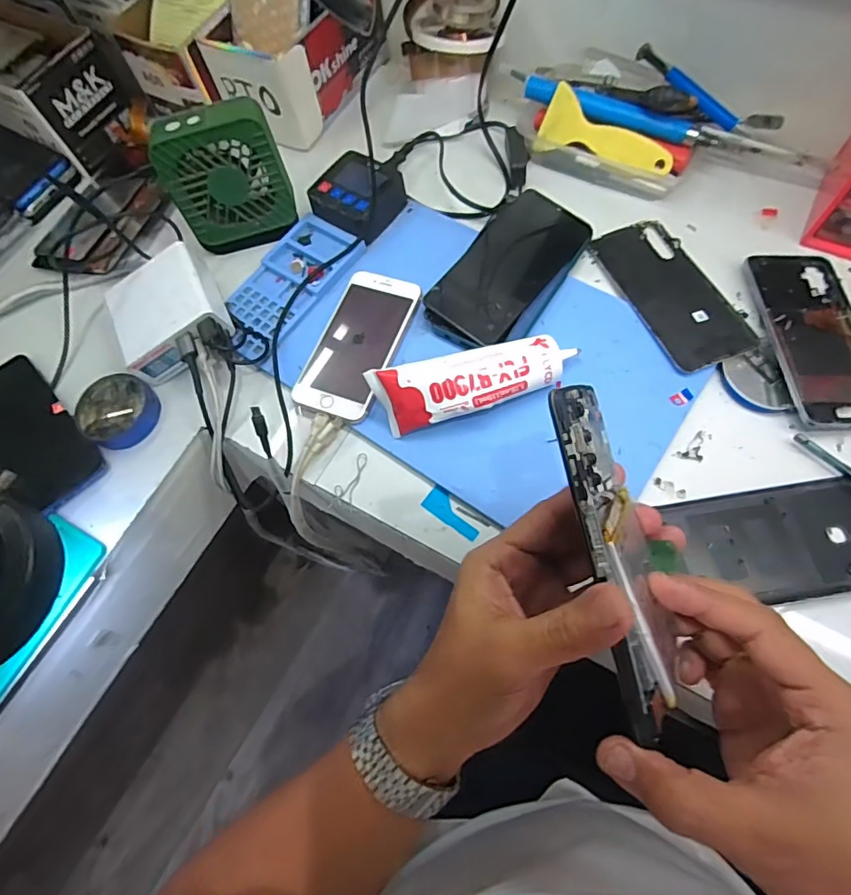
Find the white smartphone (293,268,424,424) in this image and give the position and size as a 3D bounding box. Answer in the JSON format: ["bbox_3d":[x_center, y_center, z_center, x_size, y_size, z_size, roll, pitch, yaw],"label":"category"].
[{"bbox_3d":[-0.057,-0.089,0.422,0.067,0.011,0.136,20,71,13],"label":"white smartphone"}]

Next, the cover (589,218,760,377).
[{"bbox_3d":[0.206,-0.134,0.427,0.075,0.009,0.155,-20,67,-3],"label":"cover"}]

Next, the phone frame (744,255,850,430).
[{"bbox_3d":[0.309,-0.090,0.401,0.075,0.015,0.165,-3,67,5],"label":"phone frame"}]

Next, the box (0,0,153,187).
[{"bbox_3d":[-0.414,-0.391,0.546,0.195,0.084,0.125,33,71,16],"label":"box"}]

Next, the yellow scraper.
[{"bbox_3d":[0.166,-0.287,0.462,0.122,0.053,0.011,20,26,13],"label":"yellow scraper"}]

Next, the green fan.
[{"bbox_3d":[-0.169,-0.231,0.440,0.100,0.095,0.051,-21,66,-6],"label":"green fan"}]

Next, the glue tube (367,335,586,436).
[{"bbox_3d":[0.040,-0.047,0.385,0.159,0.041,0.043,-13,66,-3],"label":"glue tube"}]

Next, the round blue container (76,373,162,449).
[{"bbox_3d":[-0.256,-0.031,0.423,0.062,0.018,0.059,-1,66,1],"label":"round blue container"}]

